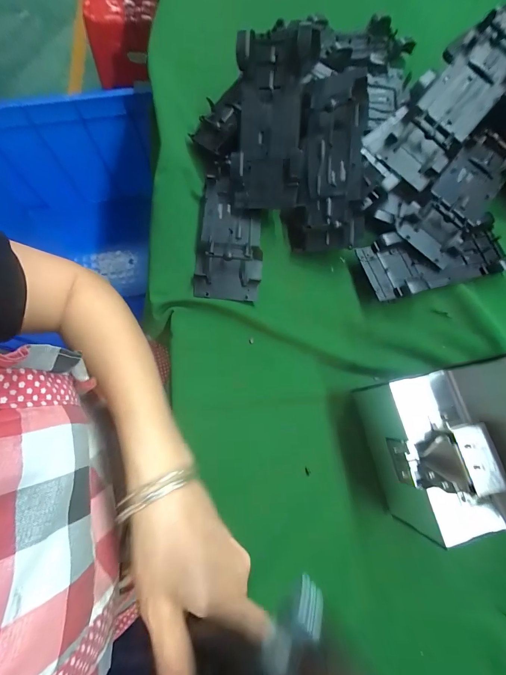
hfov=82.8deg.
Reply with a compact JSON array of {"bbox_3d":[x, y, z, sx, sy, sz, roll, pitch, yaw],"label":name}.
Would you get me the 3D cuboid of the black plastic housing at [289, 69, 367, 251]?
[{"bbox_3d":[0.088,-0.199,0.326,0.077,0.038,0.194,3,95,2],"label":"black plastic housing"}]

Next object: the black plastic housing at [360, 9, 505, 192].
[{"bbox_3d":[0.219,-0.267,0.336,0.091,0.050,0.232,43,98,9],"label":"black plastic housing"}]

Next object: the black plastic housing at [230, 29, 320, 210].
[{"bbox_3d":[0.020,-0.242,0.328,0.082,0.026,0.187,5,93,2],"label":"black plastic housing"}]

